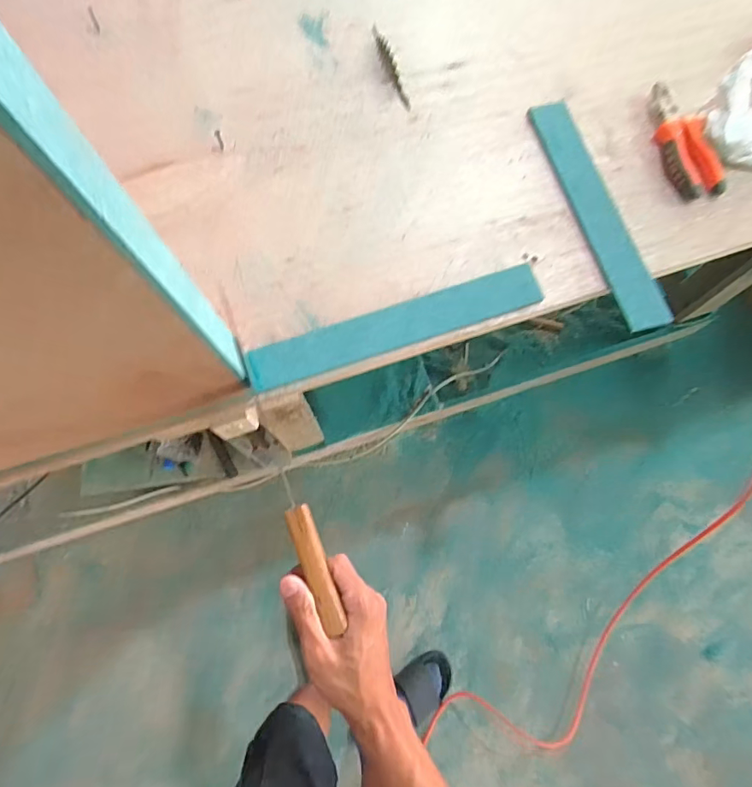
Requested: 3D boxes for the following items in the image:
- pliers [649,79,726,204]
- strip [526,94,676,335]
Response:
[{"bbox_3d":[0.402,-0.332,0.630,0.058,0.027,0.172,-7,72,-2],"label":"pliers"},{"bbox_3d":[0.276,-0.233,0.604,0.053,0.011,0.334,-16,74,0],"label":"strip"}]

